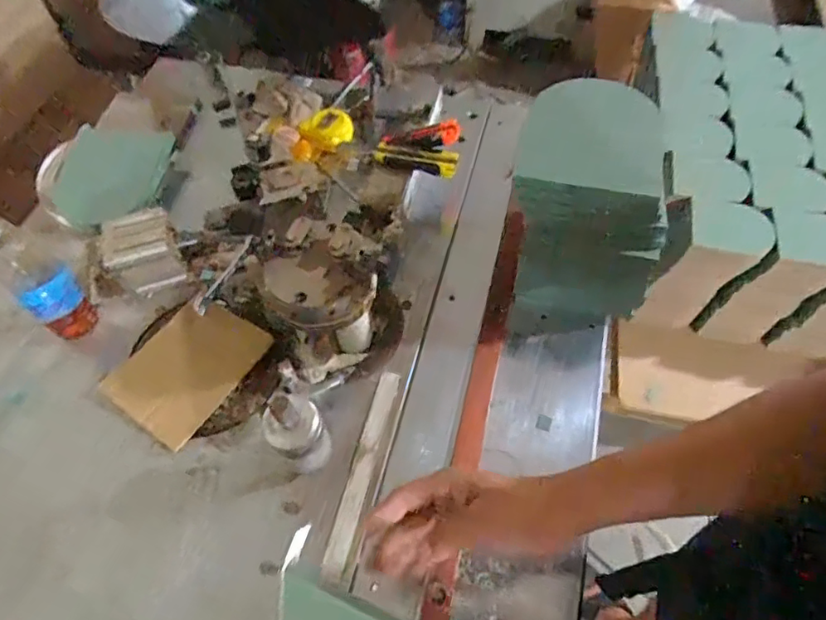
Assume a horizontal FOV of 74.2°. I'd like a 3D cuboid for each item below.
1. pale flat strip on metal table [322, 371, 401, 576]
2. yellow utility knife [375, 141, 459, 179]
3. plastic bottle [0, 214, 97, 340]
[{"bbox_3d":[-0.053,0.163,0.591,0.022,0.011,0.221,12,59,8],"label":"pale flat strip on metal table"},{"bbox_3d":[0.002,-0.212,0.758,0.119,0.030,0.030,18,60,14],"label":"yellow utility knife"},{"bbox_3d":[-0.439,-0.038,0.635,0.055,0.196,0.065,37,67,23],"label":"plastic bottle"}]

